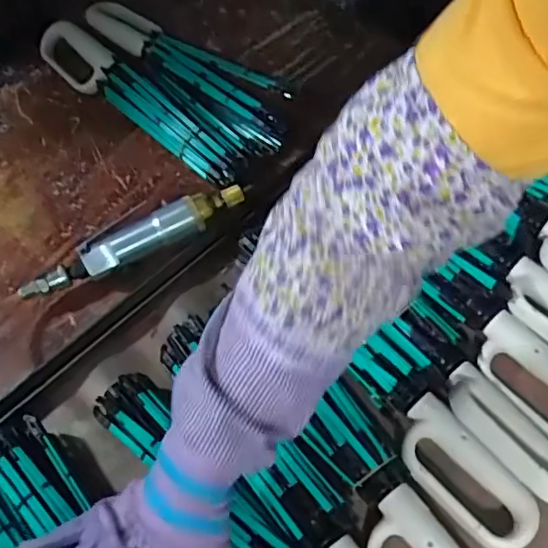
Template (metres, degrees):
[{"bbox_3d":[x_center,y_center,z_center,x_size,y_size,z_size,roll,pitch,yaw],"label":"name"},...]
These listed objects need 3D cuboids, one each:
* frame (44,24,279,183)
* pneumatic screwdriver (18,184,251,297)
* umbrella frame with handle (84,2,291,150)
[{"bbox_3d":[-0.158,-0.213,0.694,0.356,0.053,0.089,35,68,20],"label":"frame"},{"bbox_3d":[-0.137,-0.030,0.591,0.243,0.039,0.039,-27,63,-11],"label":"pneumatic screwdriver"},{"bbox_3d":[-0.116,-0.258,0.698,0.343,0.043,0.063,40,70,21],"label":"umbrella frame with handle"}]

